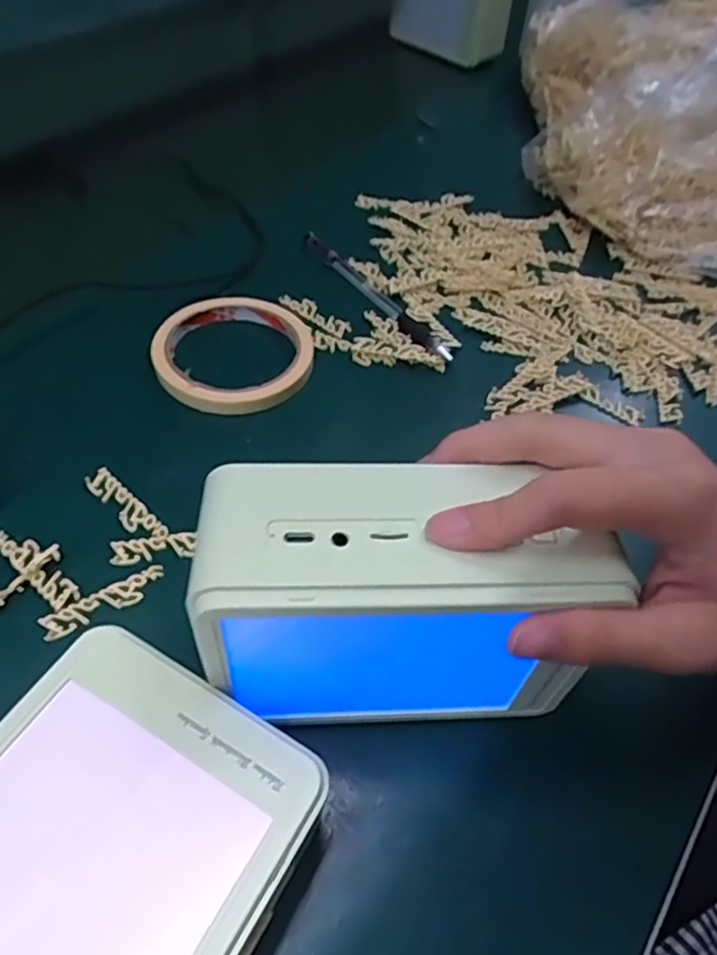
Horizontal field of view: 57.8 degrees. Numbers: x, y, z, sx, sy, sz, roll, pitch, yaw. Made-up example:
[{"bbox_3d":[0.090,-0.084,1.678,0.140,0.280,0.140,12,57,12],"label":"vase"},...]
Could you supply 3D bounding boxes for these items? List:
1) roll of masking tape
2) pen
[{"bbox_3d":[-0.073,-0.075,0.394,0.094,0.020,0.094,2,50,-2],"label":"roll of masking tape"},{"bbox_3d":[0.010,-0.125,0.438,0.015,0.009,0.154,-27,56,-23],"label":"pen"}]

